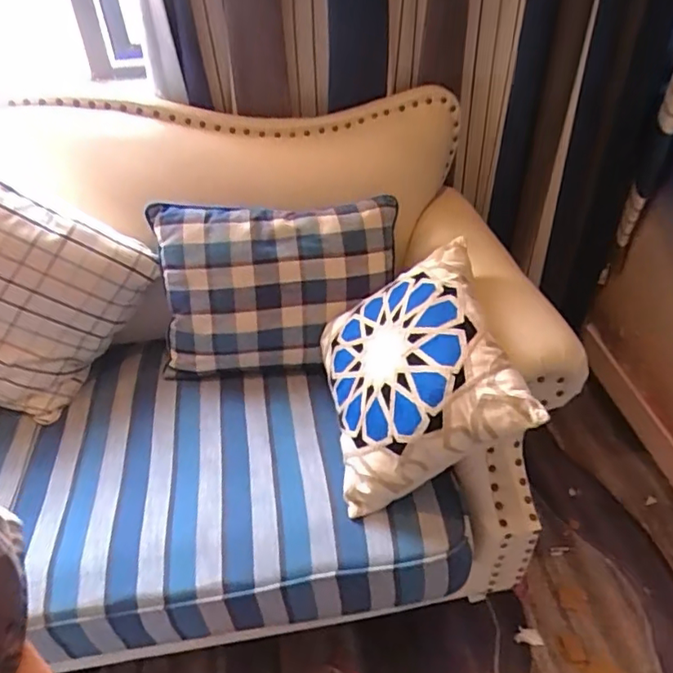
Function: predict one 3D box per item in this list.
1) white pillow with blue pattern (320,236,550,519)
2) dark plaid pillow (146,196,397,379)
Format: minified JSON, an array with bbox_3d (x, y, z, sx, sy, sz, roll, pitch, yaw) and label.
[{"bbox_3d":[0.116,0.053,1.011,0.351,0.107,0.390,-37,46,26],"label":"white pillow with blue pattern"},{"bbox_3d":[-0.121,-0.105,1.239,0.499,0.351,0.140,-4,10,-6],"label":"dark plaid pillow"}]

